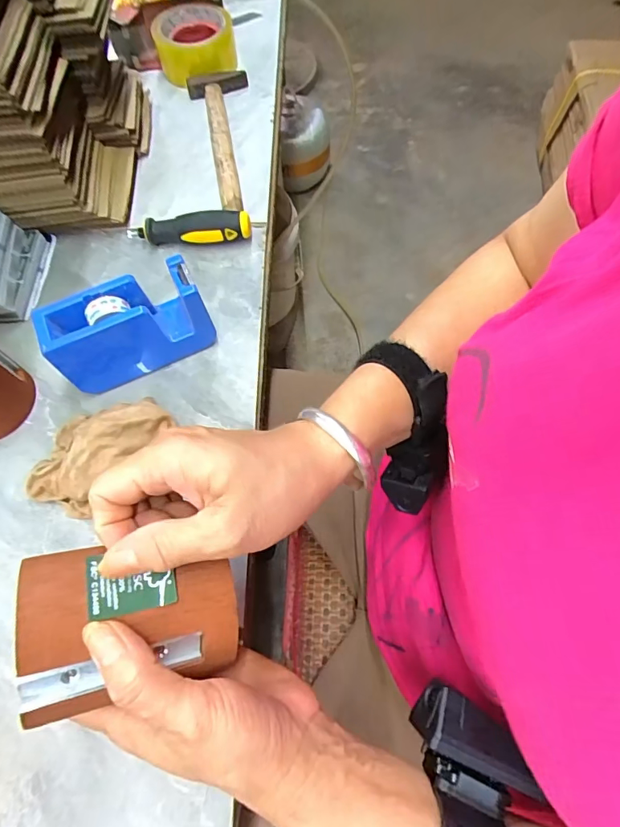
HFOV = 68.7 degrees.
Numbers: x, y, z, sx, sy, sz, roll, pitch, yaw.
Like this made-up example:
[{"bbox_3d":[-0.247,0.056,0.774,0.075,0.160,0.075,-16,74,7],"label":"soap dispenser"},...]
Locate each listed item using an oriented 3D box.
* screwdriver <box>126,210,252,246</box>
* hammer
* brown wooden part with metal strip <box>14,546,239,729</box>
[{"bbox_3d":[-0.123,-0.186,0.466,0.124,0.030,0.024,-3,66,1],"label":"screwdriver"},{"bbox_3d":[-0.095,-0.313,0.518,0.069,0.026,0.219,-11,66,-2],"label":"hammer"},{"bbox_3d":[-0.094,0.105,0.239,0.098,0.055,0.070,-2,74,-24],"label":"brown wooden part with metal strip"}]

